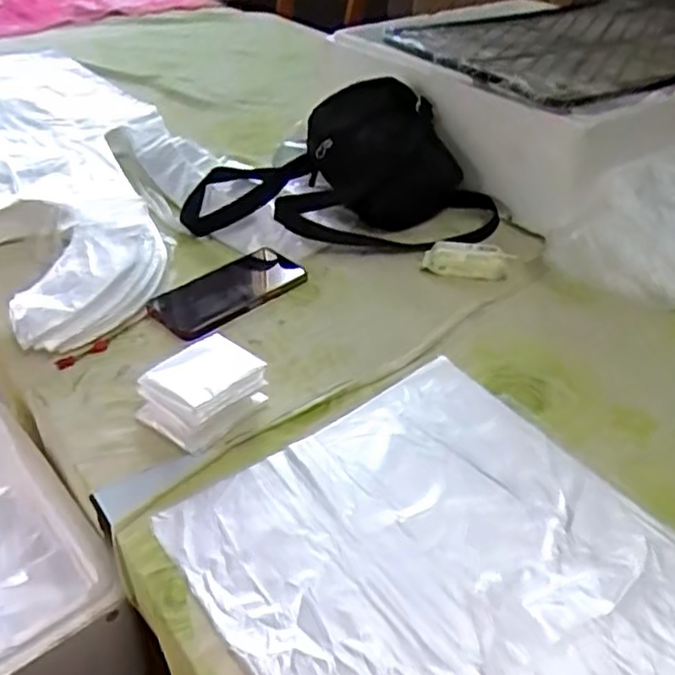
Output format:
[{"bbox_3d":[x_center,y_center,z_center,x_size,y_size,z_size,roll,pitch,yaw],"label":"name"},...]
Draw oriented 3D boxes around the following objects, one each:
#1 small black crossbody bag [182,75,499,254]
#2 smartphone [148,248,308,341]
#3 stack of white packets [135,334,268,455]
[{"bbox_3d":[0.007,-0.203,0.804,0.384,0.145,0.175,3,41,4],"label":"small black crossbody bag"},{"bbox_3d":[-0.111,-0.051,0.732,0.173,0.014,0.085,-29,48,-29],"label":"smartphone"},{"bbox_3d":[-0.116,0.046,0.575,0.075,0.054,0.092,28,48,29],"label":"stack of white packets"}]

